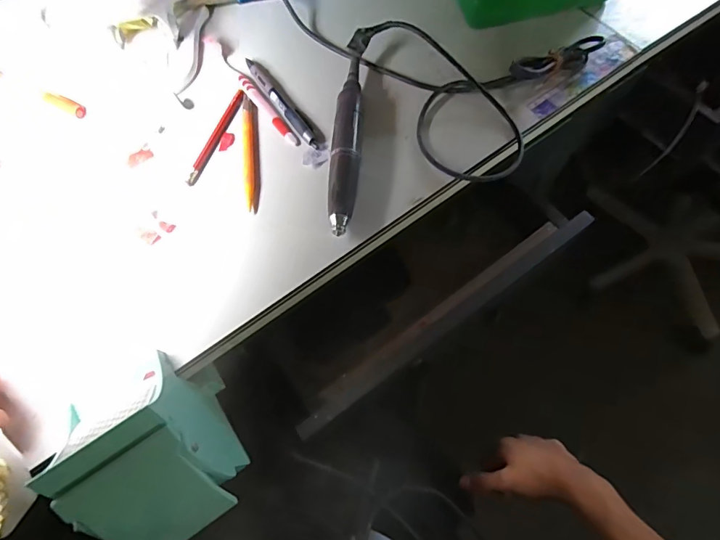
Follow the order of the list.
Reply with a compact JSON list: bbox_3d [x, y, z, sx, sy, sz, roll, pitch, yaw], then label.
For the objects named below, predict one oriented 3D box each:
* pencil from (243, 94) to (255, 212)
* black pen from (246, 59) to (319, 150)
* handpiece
[{"bbox_3d":[-0.105,-0.114,0.410,0.010,0.004,0.129,-7,68,-1],"label":"pencil"},{"bbox_3d":[-0.079,-0.167,0.428,0.013,0.007,0.136,-32,70,-11],"label":"black pen"},{"bbox_3d":[-0.010,-0.130,0.401,0.025,0.026,0.218,4,68,4],"label":"handpiece"}]

